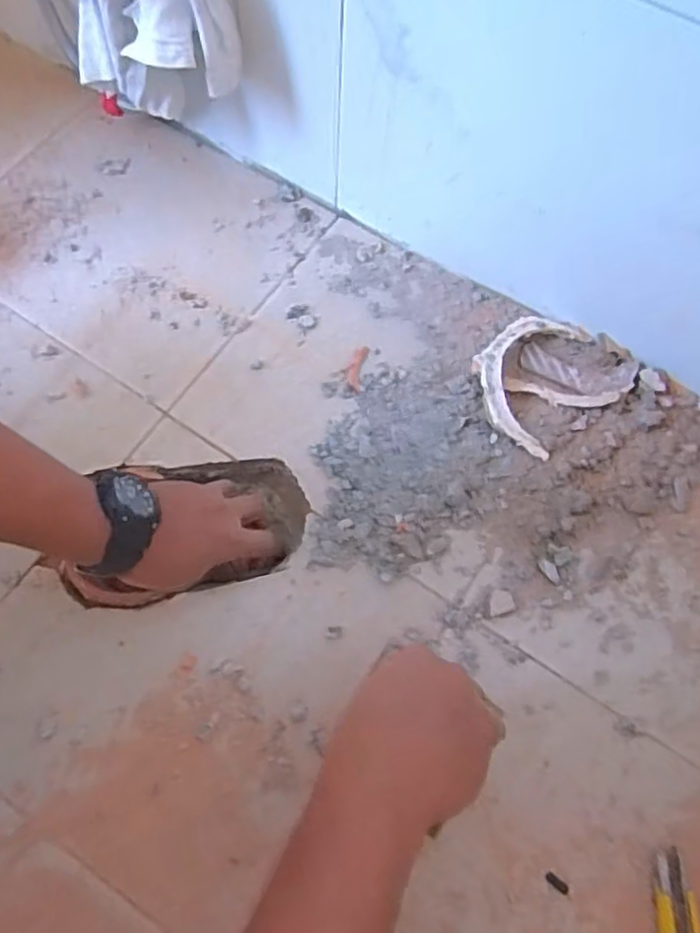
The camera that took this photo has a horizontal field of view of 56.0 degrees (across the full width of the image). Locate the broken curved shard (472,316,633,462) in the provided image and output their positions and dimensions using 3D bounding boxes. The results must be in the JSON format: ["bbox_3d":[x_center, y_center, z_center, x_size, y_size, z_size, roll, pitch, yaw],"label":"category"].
[{"bbox_3d":[0.171,-0.076,0.586,0.127,0.024,0.108,-36,74,-15],"label":"broken curved shard"}]

